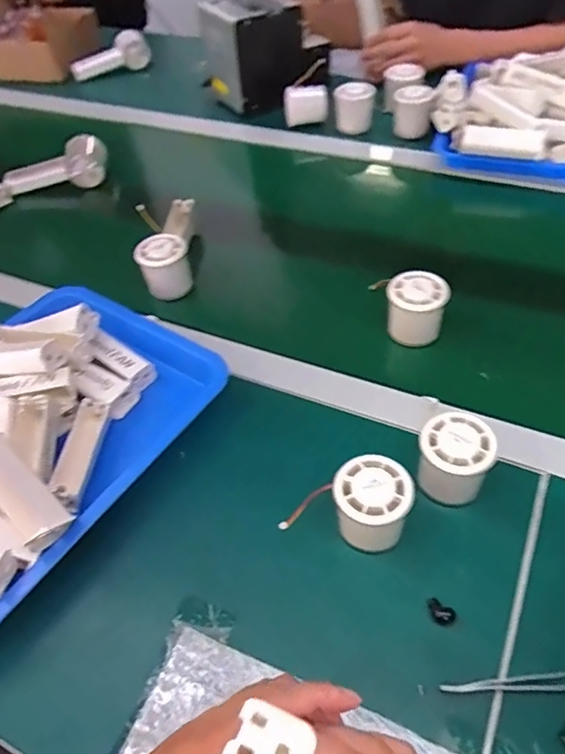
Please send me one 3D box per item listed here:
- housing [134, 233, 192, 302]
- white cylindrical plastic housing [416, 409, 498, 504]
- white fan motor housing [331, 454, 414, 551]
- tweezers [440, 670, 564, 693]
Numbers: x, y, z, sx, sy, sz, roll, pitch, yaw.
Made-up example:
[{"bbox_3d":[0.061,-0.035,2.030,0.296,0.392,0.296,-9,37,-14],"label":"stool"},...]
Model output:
[{"bbox_3d":[-0.141,-0.130,0.683,0.057,0.071,0.043,0,50,6],"label":"housing"},{"bbox_3d":[0.142,0.068,0.468,0.055,0.059,0.057,-3,50,4],"label":"white cylindrical plastic housing"},{"bbox_3d":[0.072,0.102,0.452,0.056,0.063,0.053,-3,50,4],"label":"white fan motor housing"},{"bbox_3d":[0.161,0.209,0.380,0.103,0.009,0.021,-4,50,3],"label":"tweezers"}]

